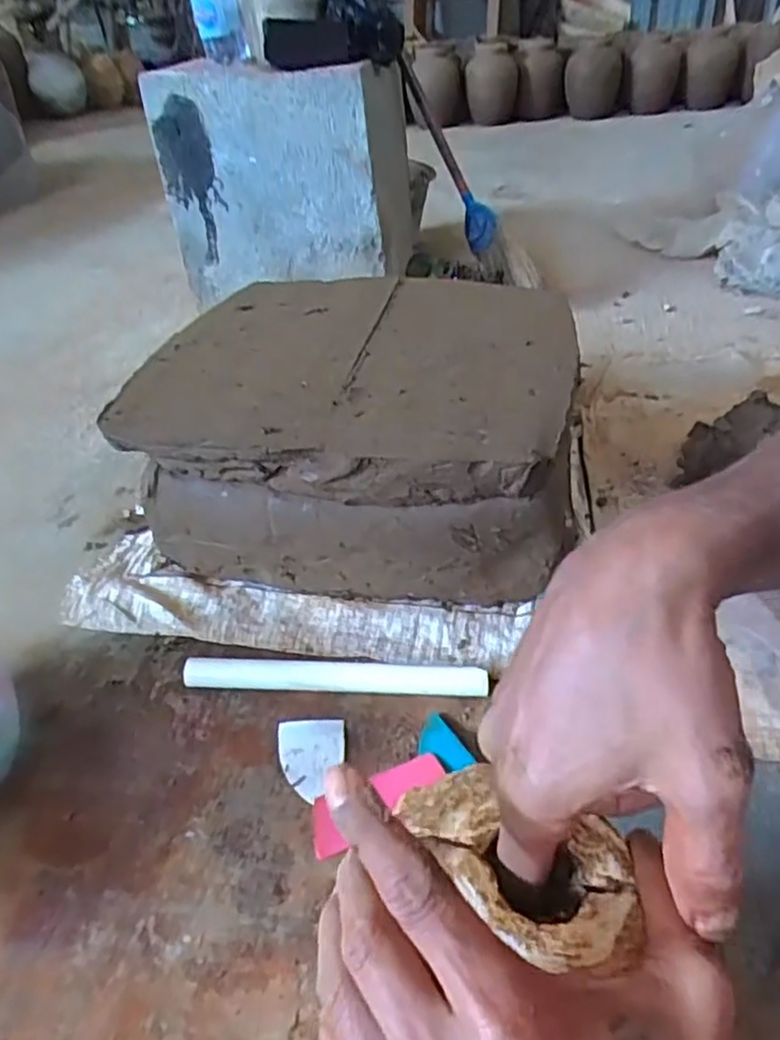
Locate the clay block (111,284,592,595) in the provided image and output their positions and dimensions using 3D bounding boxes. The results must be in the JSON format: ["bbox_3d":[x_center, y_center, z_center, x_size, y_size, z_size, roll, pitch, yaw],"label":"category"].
[{"bbox_3d":[-0.024,-0.098,0.771,0.421,0.213,0.349,5,39,12],"label":"clay block"}]

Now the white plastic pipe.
[{"bbox_3d":[-0.050,0.138,0.619,0.266,0.023,0.022,0,38,7],"label":"white plastic pipe"}]

